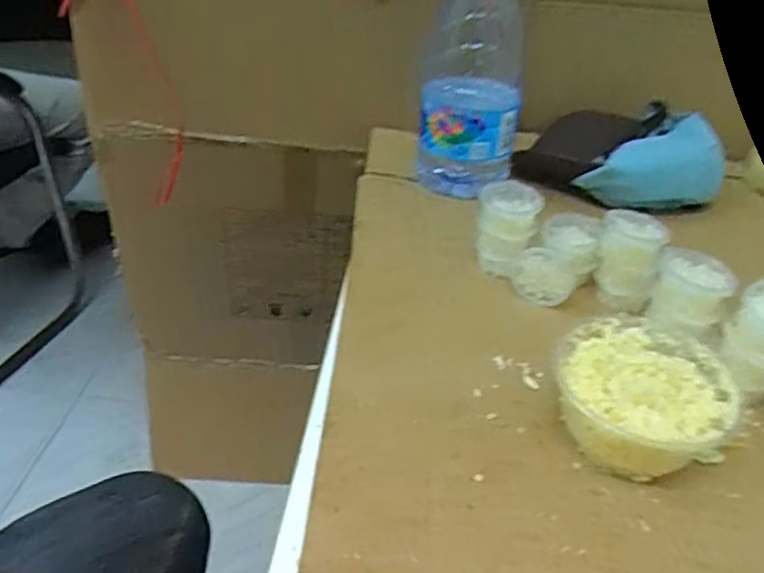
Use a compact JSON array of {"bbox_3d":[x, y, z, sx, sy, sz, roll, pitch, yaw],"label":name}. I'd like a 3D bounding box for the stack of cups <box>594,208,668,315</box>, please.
[{"bbox_3d":[0.197,-0.020,0.534,0.047,0.073,0.047,17,35,16],"label":"stack of cups"}]

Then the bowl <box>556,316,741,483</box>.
[{"bbox_3d":[0.161,0.071,0.412,0.103,0.064,0.096,4,34,-3],"label":"bowl"}]

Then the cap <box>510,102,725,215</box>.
[{"bbox_3d":[0.256,-0.138,0.712,0.200,0.077,0.155,20,36,20],"label":"cap"}]

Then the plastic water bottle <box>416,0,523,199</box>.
[{"bbox_3d":[0.090,-0.208,0.654,0.097,0.241,0.072,9,34,3],"label":"plastic water bottle"}]

